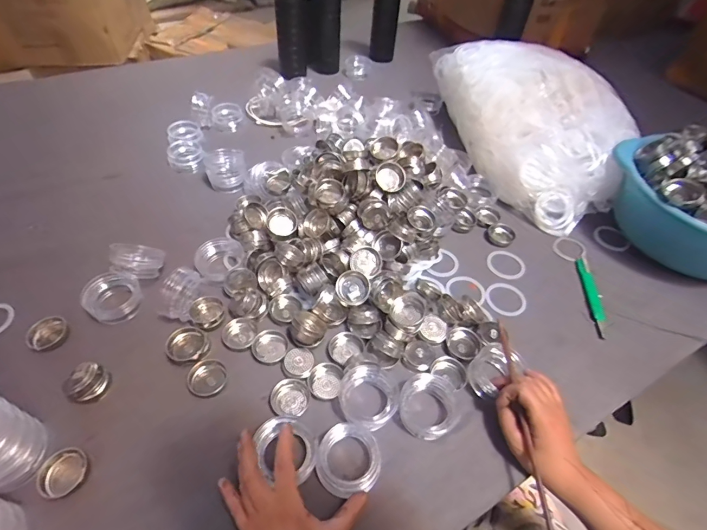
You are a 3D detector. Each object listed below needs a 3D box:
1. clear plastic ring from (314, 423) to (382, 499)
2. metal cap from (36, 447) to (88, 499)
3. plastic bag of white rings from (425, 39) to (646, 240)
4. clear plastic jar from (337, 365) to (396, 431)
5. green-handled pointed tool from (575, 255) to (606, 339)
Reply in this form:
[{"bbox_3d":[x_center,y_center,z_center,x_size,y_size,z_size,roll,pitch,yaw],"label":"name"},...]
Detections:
[{"bbox_3d":[-0.007,0.209,0.433,0.067,0.019,0.069,2,52,-3],"label":"clear plastic ring"},{"bbox_3d":[-0.296,0.212,0.406,0.042,0.011,0.042,2,49,-2],"label":"metal cap"},{"bbox_3d":[0.343,-0.297,0.783,0.243,0.154,0.483,-11,51,-13],"label":"plastic bag of white rings"},{"bbox_3d":[0.016,0.153,0.466,0.066,0.024,0.072,2,49,-2],"label":"clear plastic jar"},{"bbox_3d":[0.362,0.044,0.603,0.023,0.004,0.149,8,49,3],"label":"green-handled pointed tool"}]

